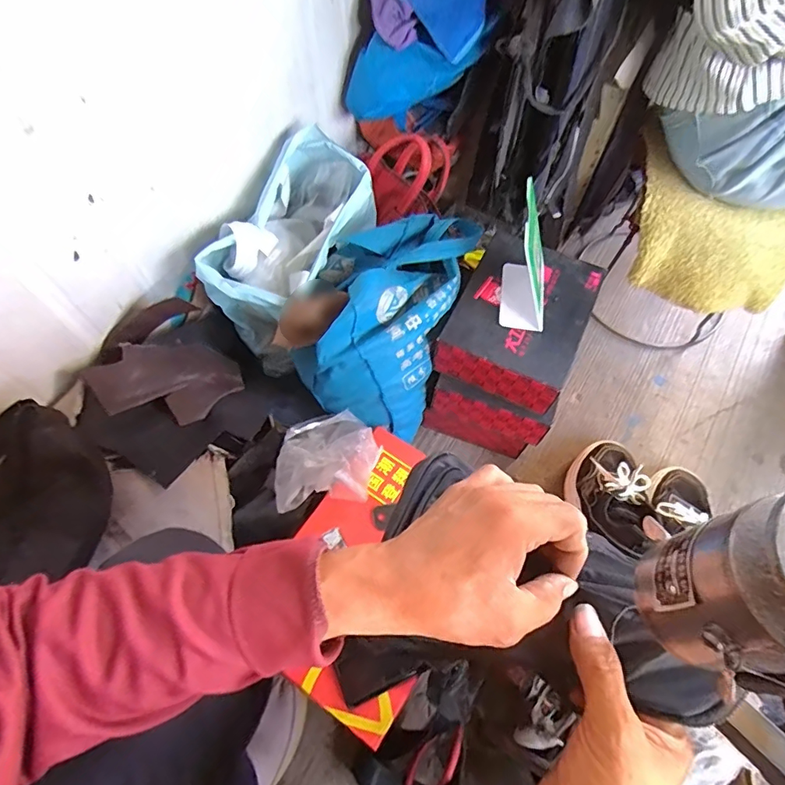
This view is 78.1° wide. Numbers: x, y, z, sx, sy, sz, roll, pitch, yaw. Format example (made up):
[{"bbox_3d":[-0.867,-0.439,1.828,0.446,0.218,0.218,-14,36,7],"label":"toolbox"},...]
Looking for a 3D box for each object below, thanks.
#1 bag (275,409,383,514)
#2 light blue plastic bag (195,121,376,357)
[{"bbox_3d":[-0.091,0.086,0.659,0.138,0.050,0.133,-6,63,-3],"label":"bag"},{"bbox_3d":[-0.152,-0.208,0.763,0.160,0.242,0.288,31,67,15],"label":"light blue plastic bag"}]

